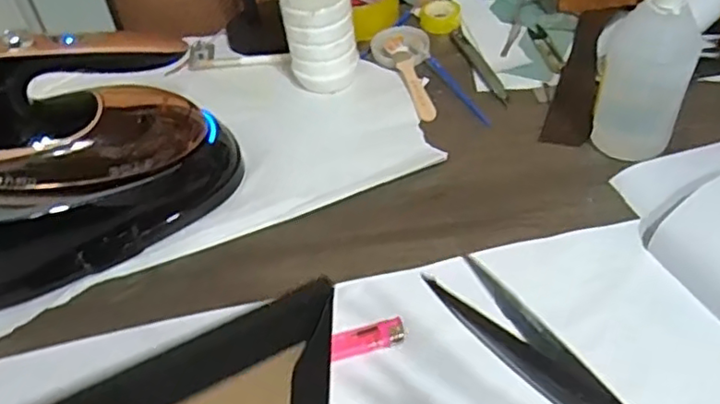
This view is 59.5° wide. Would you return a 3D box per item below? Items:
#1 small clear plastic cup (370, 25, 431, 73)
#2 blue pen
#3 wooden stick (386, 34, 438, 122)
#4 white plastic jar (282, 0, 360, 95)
[{"bbox_3d":[0.050,-0.193,0.778,0.067,0.017,0.082,-9,47,-2],"label":"small clear plastic cup"},{"bbox_3d":[0.113,-0.128,0.713,0.015,0.010,0.128,-23,49,-14],"label":"blue pen"},{"bbox_3d":[0.060,-0.147,0.739,0.024,0.006,0.142,-19,54,-2],"label":"wooden stick"},{"bbox_3d":[-0.045,-0.205,0.704,0.076,0.171,0.079,-4,47,4],"label":"white plastic jar"}]

